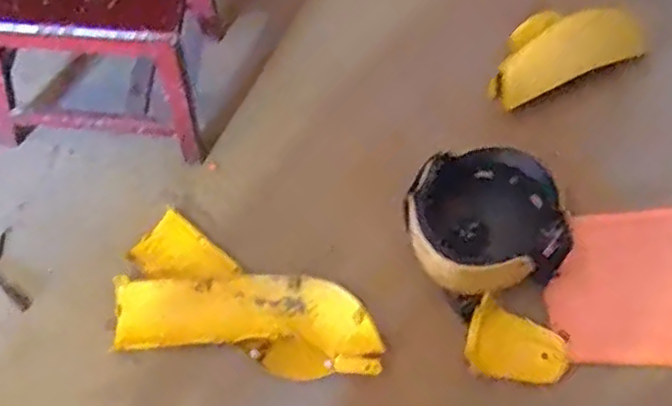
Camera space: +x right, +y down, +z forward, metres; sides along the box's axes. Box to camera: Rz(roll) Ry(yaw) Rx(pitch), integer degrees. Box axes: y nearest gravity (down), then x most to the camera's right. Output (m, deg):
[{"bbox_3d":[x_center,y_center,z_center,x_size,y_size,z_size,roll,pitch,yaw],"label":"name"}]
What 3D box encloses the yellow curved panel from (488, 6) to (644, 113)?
[{"bbox_3d":[0.381,-0.264,1.214,0.259,0.078,0.113,-22,67,13],"label":"yellow curved panel"}]

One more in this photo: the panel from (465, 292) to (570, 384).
[{"bbox_3d":[0.260,0.213,1.016,0.164,0.014,0.096,31,87,-13],"label":"panel"}]

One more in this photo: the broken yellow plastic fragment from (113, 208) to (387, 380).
[{"bbox_3d":[-0.124,0.140,1.051,0.396,0.049,0.207,9,60,2],"label":"broken yellow plastic fragment"}]

